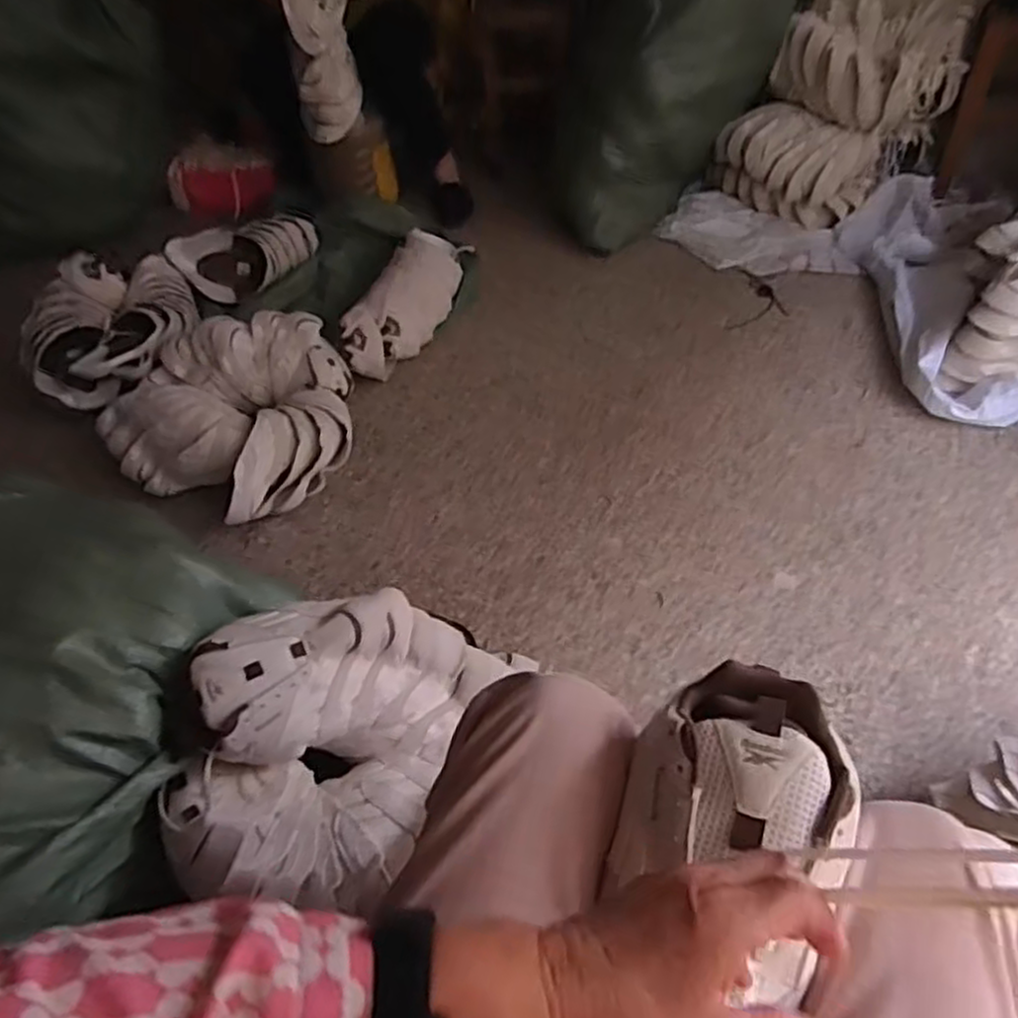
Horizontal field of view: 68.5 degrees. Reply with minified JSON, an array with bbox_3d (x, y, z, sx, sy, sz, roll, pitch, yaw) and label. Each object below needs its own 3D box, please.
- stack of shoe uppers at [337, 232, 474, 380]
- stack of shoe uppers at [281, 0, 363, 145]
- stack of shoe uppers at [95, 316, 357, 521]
[{"bbox_3d":[-0.188,-0.437,1.515,0.126,0.121,0.495,9,48,13],"label":"stack of shoe uppers"},{"bbox_3d":[-0.389,-0.978,1.566,0.110,0.355,0.179,33,55,27],"label":"stack of shoe uppers"},{"bbox_3d":[-0.445,-0.172,1.262,0.360,0.148,0.383,18,50,20],"label":"stack of shoe uppers"}]

